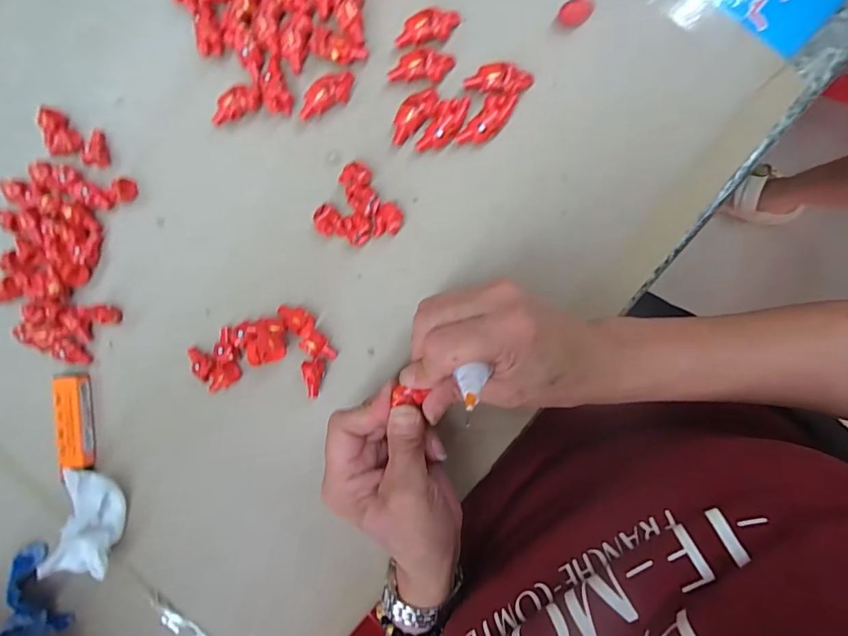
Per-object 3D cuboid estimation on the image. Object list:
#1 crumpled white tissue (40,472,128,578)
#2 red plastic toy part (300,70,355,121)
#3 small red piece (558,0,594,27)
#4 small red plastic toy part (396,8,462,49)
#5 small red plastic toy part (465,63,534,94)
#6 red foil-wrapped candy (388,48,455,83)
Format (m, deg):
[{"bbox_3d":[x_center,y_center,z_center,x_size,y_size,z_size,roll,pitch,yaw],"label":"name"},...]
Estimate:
[{"bbox_3d":[-0.240,0.146,0.339,0.029,0.045,0.075,10,96,7],"label":"crumpled white tissue"},{"bbox_3d":[-0.064,-0.146,0.308,0.041,0.012,0.016,-24,91,10],"label":"red plastic toy part"},{"bbox_3d":[0.094,-0.187,0.288,0.023,0.013,0.013,-29,90,10],"label":"small red piece"},{"bbox_3d":[0.002,-0.184,0.298,0.041,0.015,0.017,-7,94,9],"label":"small red plastic toy part"},{"bbox_3d":[0.048,-0.149,0.297,0.041,0.015,0.016,6,96,8],"label":"small red plastic toy part"},{"bbox_3d":[-0.002,-0.160,0.298,0.039,0.010,0.019,7,96,8],"label":"red foil-wrapped candy"}]

